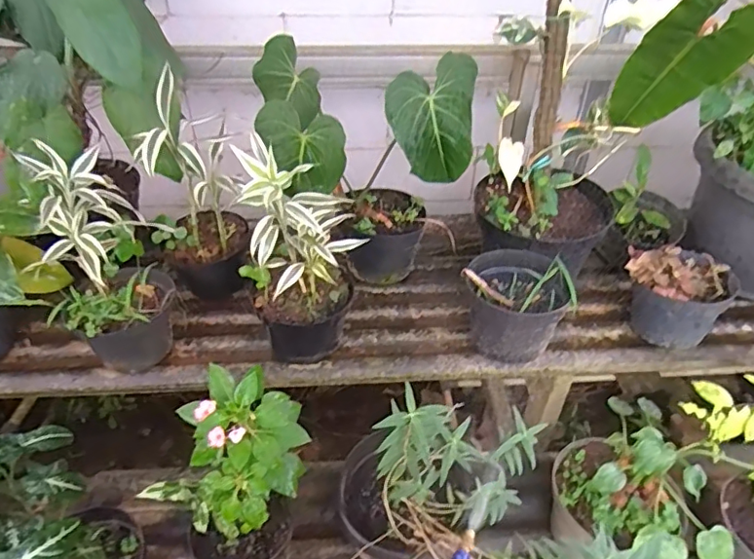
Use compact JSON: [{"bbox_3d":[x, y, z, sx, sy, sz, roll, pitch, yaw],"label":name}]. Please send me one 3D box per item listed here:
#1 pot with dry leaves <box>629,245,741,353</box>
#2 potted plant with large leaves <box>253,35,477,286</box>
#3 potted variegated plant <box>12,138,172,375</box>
[{"bbox_3d":[0.571,0.034,1.073,0.175,0.134,0.168,1,41,-1],"label":"pot with dry leaves"},{"bbox_3d":[-0.031,-0.197,1.052,0.367,0.426,0.295,-12,42,-14],"label":"potted plant with large leaves"},{"bbox_3d":[-0.450,-0.019,0.914,0.179,0.356,0.164,-17,44,-20],"label":"potted variegated plant"}]

